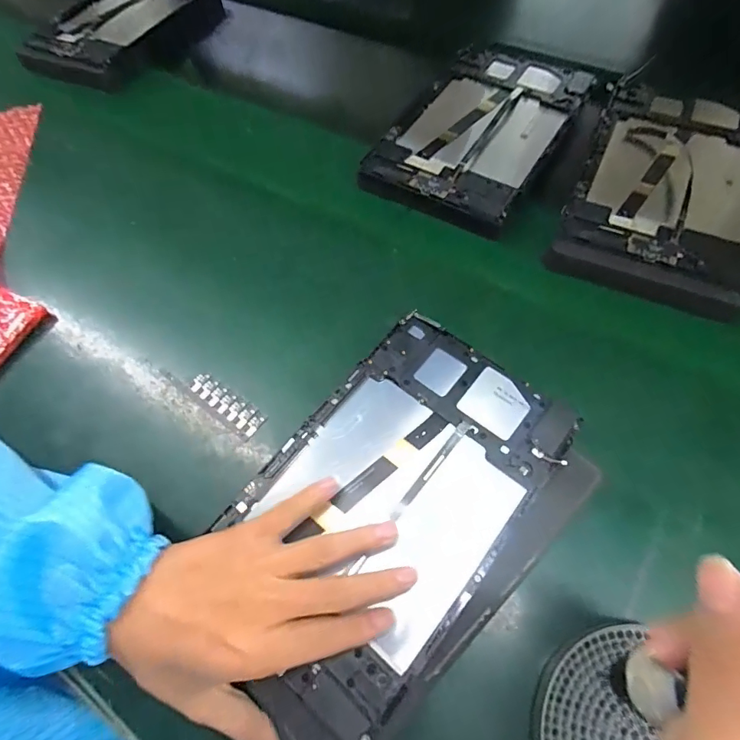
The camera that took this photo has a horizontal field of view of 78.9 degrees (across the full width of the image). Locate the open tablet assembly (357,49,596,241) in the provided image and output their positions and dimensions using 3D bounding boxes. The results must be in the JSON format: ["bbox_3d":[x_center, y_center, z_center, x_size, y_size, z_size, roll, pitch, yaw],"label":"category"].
[{"bbox_3d":[0.110,-0.244,0.448,0.144,0.007,0.252,27,67,17],"label":"open tablet assembly"}]

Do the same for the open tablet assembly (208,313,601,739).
[{"bbox_3d":[0.014,0.090,0.288,0.164,0.013,0.247,38,70,21],"label":"open tablet assembly"}]

